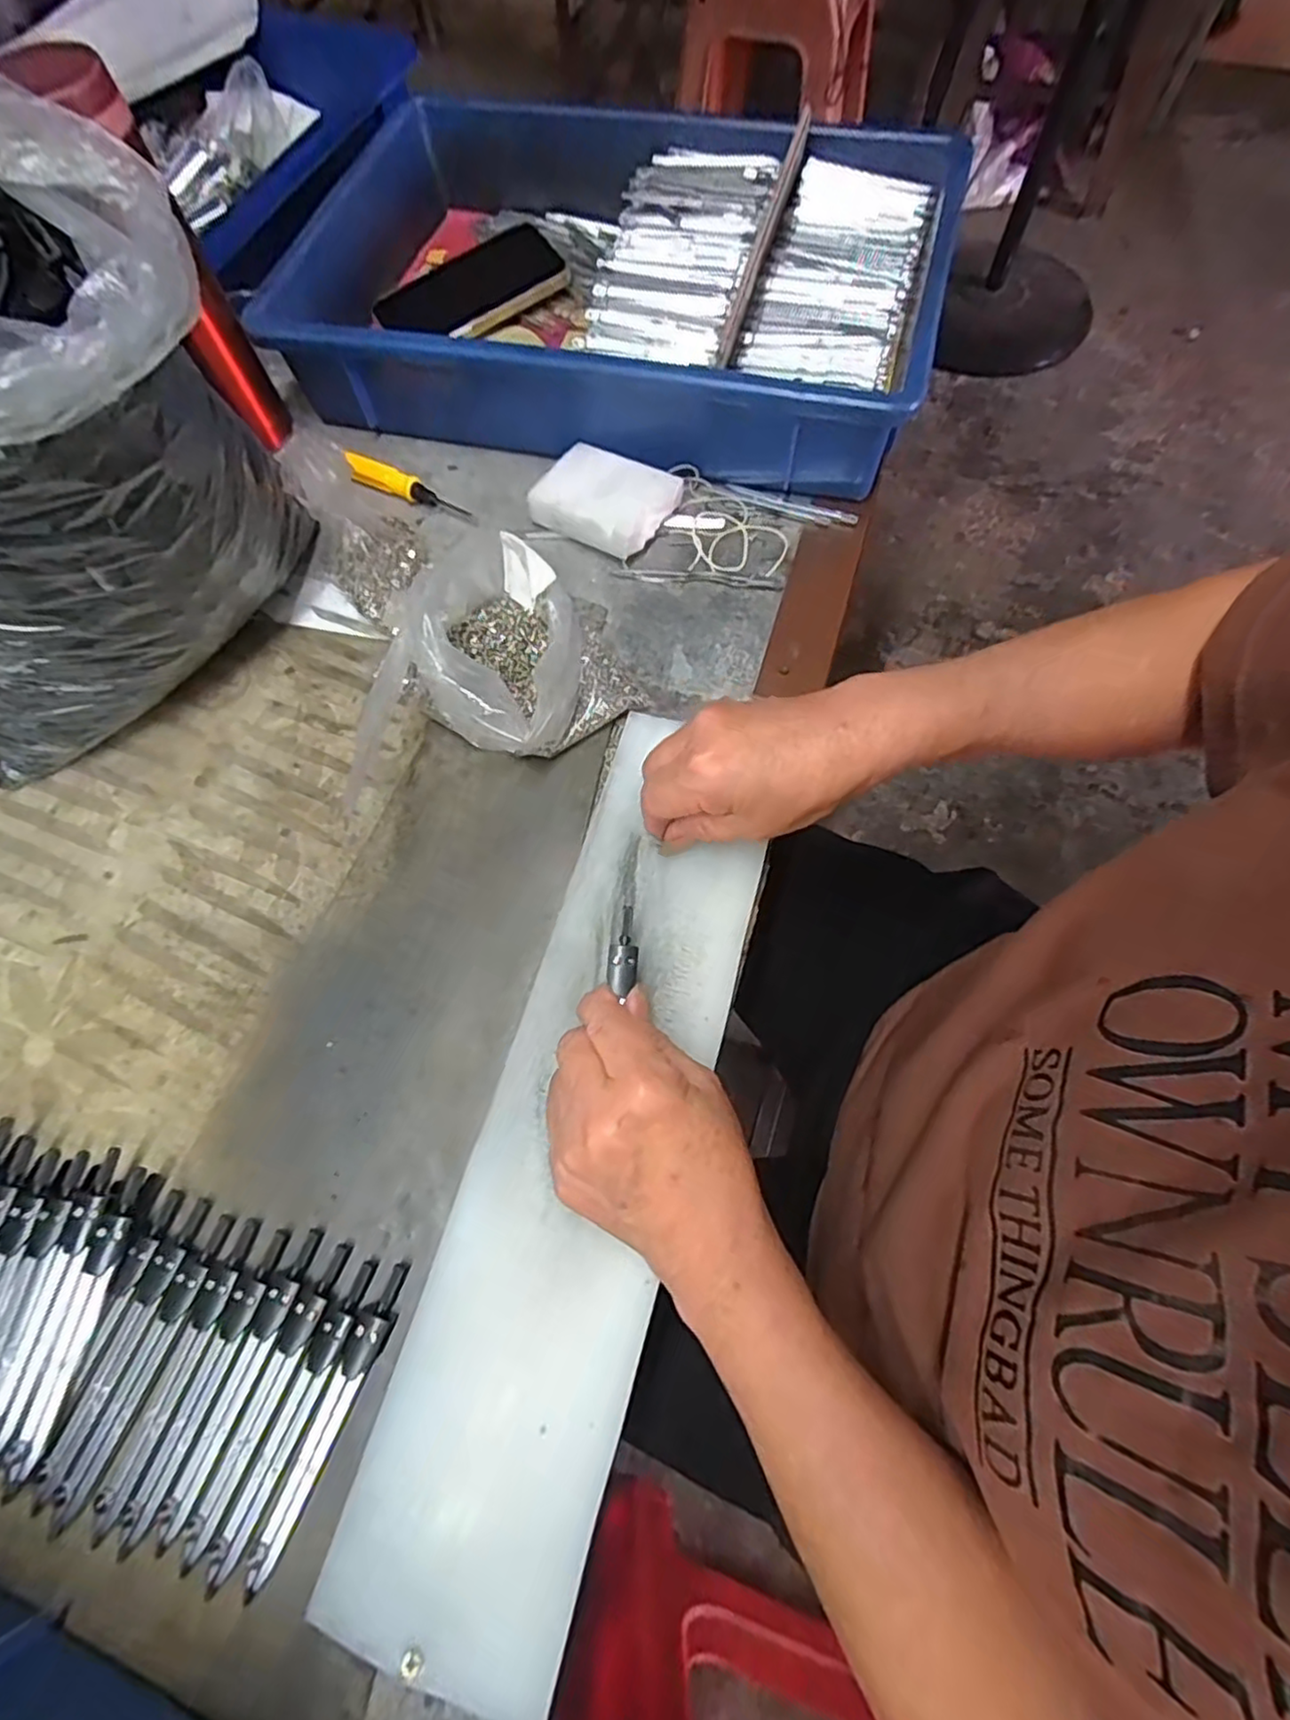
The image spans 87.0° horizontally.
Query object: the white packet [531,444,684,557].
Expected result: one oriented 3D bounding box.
[{"bbox_3d":[-0.025,-0.234,0.445,0.081,0.027,0.058,30,71,13],"label":"white packet"}]

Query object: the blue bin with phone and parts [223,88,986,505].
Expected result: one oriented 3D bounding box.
[{"bbox_3d":[-0.025,-0.411,0.487,0.443,0.086,0.291,14,68,6],"label":"blue bin with phone and parts"}]

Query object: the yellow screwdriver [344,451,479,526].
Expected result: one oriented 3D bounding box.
[{"bbox_3d":[-0.159,-0.256,0.464,0.099,0.017,0.018,21,69,9],"label":"yellow screwdriver"}]

